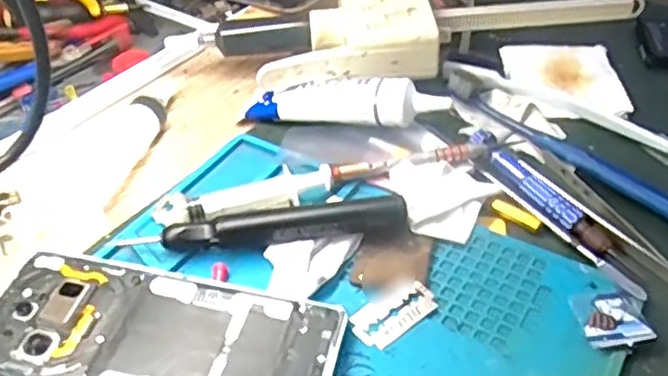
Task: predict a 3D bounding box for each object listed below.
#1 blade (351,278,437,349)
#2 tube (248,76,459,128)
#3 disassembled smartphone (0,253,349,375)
[{"bbox_3d":[0.028,0.058,0.329,0.042,0.004,0.023,-29,48,-28],"label":"blade"},{"bbox_3d":[0.009,-0.056,0.437,0.122,0.030,0.028,10,42,13],"label":"tube"},{"bbox_3d":[-0.080,0.069,0.312,0.161,0.013,0.076,8,42,10],"label":"disassembled smartphone"}]

